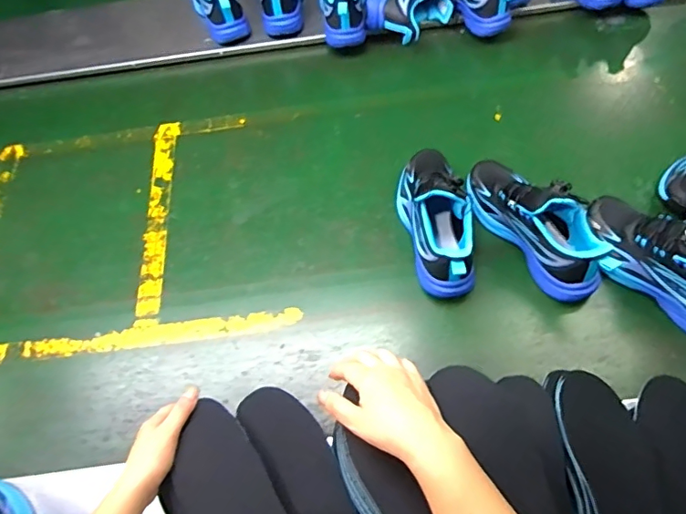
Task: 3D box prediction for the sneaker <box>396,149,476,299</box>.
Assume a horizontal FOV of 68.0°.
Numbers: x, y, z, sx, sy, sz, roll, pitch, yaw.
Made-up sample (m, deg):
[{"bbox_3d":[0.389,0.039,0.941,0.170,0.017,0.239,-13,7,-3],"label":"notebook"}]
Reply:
[{"bbox_3d":[0.131,-0.068,0.738,0.088,0.131,0.249,-7,59,0],"label":"sneaker"}]

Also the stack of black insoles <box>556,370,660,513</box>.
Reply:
[{"bbox_3d":[0.275,0.227,0.511,0.077,0.016,0.220,-5,61,3],"label":"stack of black insoles"}]

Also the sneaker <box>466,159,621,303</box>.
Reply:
[{"bbox_3d":[0.276,-0.062,0.727,0.098,0.128,0.253,-33,63,-15],"label":"sneaker"}]

